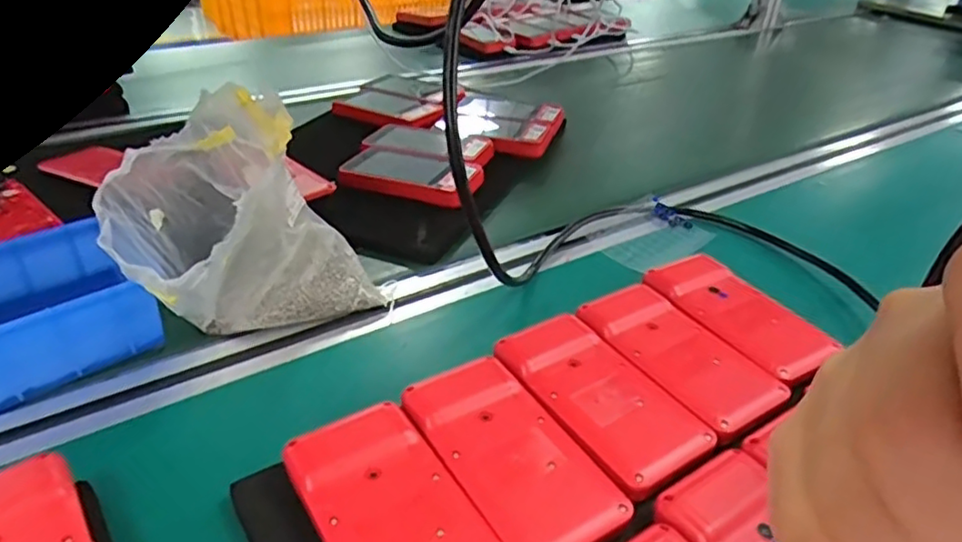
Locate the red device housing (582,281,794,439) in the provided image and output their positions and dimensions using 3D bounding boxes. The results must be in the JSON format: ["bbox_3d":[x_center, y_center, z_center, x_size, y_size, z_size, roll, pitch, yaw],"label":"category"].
[{"bbox_3d":[0.116,0.052,0.384,0.063,0.025,0.117,-21,40,-32],"label":"red device housing"}]

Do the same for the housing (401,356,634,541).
[{"bbox_3d":[0.013,0.093,0.318,0.060,0.025,0.117,-18,39,-29],"label":"housing"}]

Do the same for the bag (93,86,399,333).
[{"bbox_3d":[-0.147,-0.028,0.399,0.108,0.138,0.153,28,41,33],"label":"bag"}]

